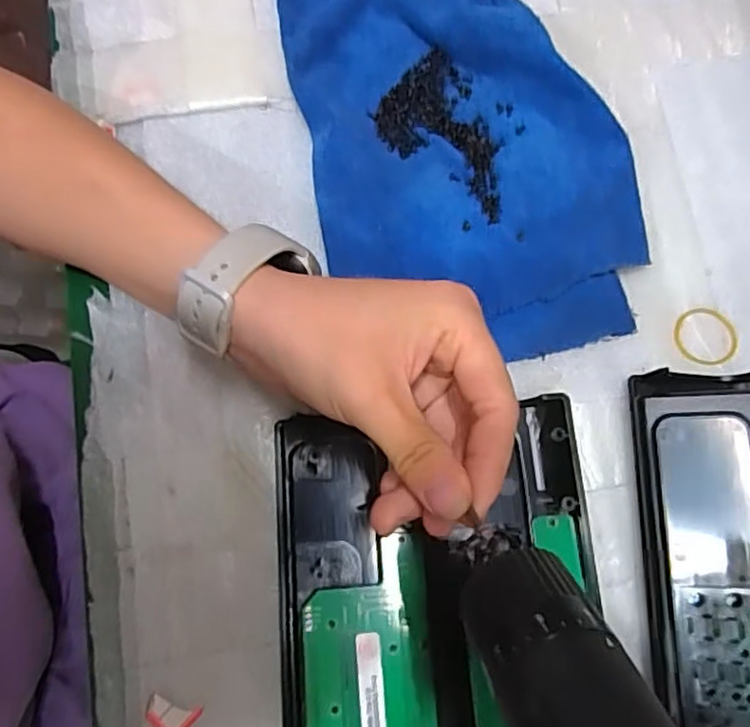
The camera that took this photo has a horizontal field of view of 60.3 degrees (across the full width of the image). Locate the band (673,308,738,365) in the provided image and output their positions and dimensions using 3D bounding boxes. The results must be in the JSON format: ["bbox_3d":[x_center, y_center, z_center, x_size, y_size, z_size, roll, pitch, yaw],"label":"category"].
[{"bbox_3d":[0.165,-0.013,0.322,0.031,0.004,0.029,0,77,-1],"label":"band"}]

